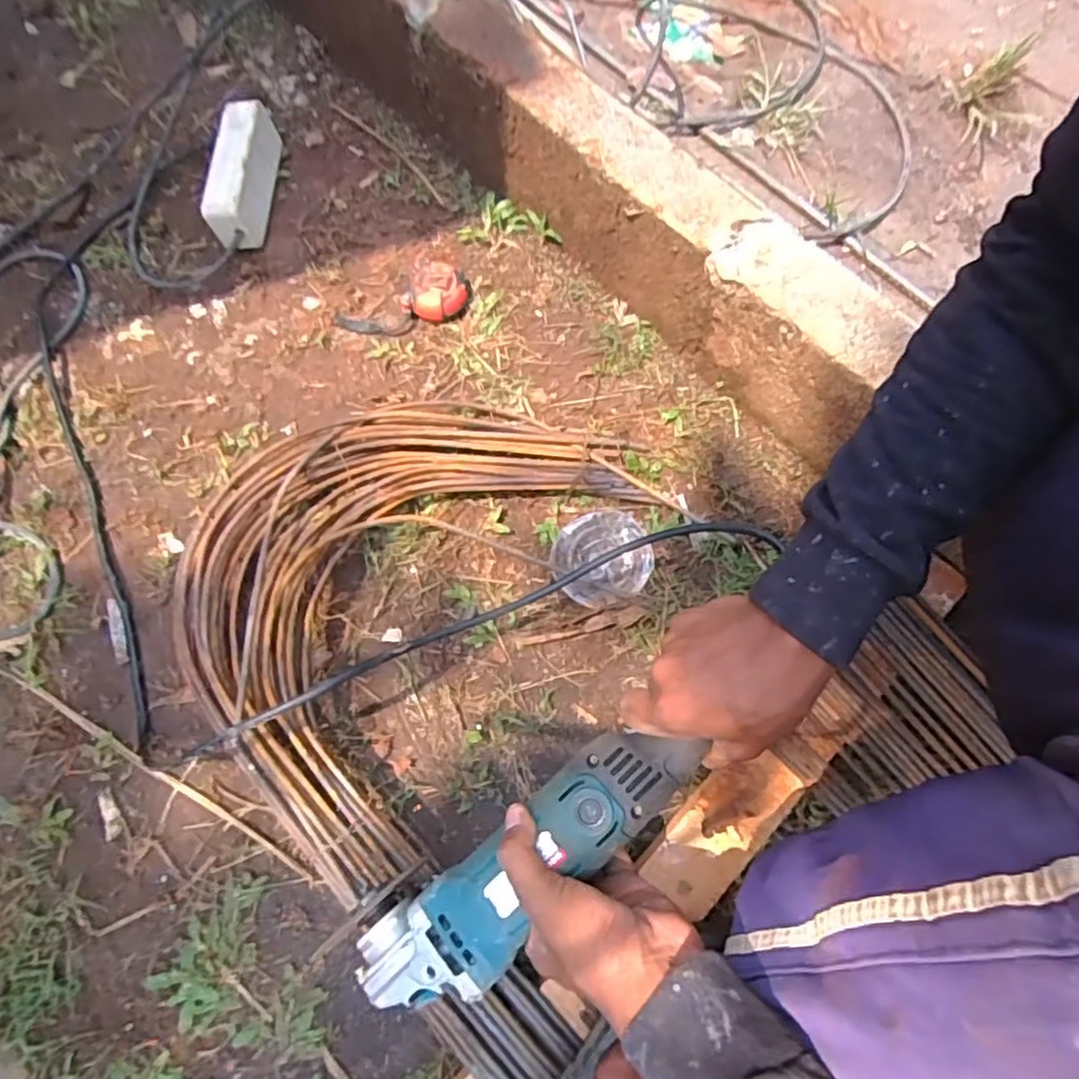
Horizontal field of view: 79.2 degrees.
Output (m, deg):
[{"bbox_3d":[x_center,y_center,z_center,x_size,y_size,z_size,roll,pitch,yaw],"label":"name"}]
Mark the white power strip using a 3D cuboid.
[{"bbox_3d":[-0.316,-0.398,0.699,0.044,0.065,0.171,2,72,0],"label":"white power strip"}]

